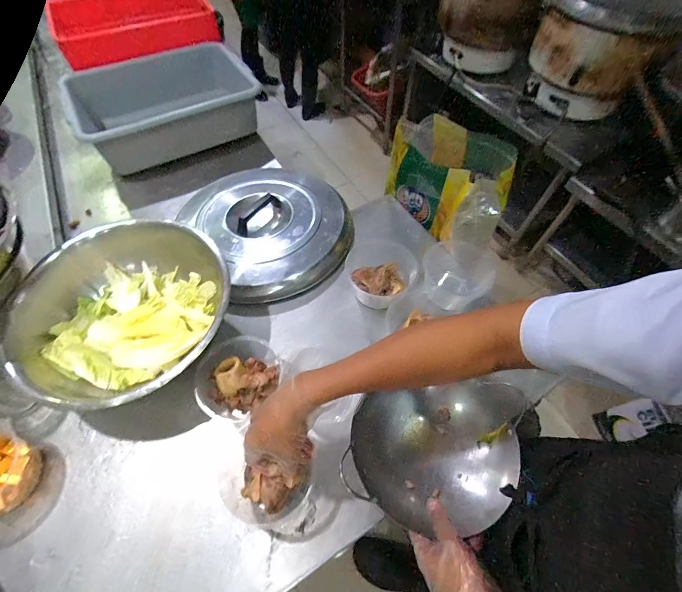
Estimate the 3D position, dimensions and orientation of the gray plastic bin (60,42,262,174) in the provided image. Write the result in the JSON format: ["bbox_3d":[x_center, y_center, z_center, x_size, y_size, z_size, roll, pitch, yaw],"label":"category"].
[{"bbox_3d":[-0.511,-0.569,0.999,0.502,0.134,0.353,-18,60,-12],"label":"gray plastic bin"}]

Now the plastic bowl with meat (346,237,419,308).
[{"bbox_3d":[0.091,-0.047,0.695,0.137,0.076,0.134,1,58,-1],"label":"plastic bowl with meat"}]

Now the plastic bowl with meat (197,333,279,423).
[{"bbox_3d":[-0.185,0.148,0.600,0.145,0.084,0.126,-40,67,-23],"label":"plastic bowl with meat"}]

